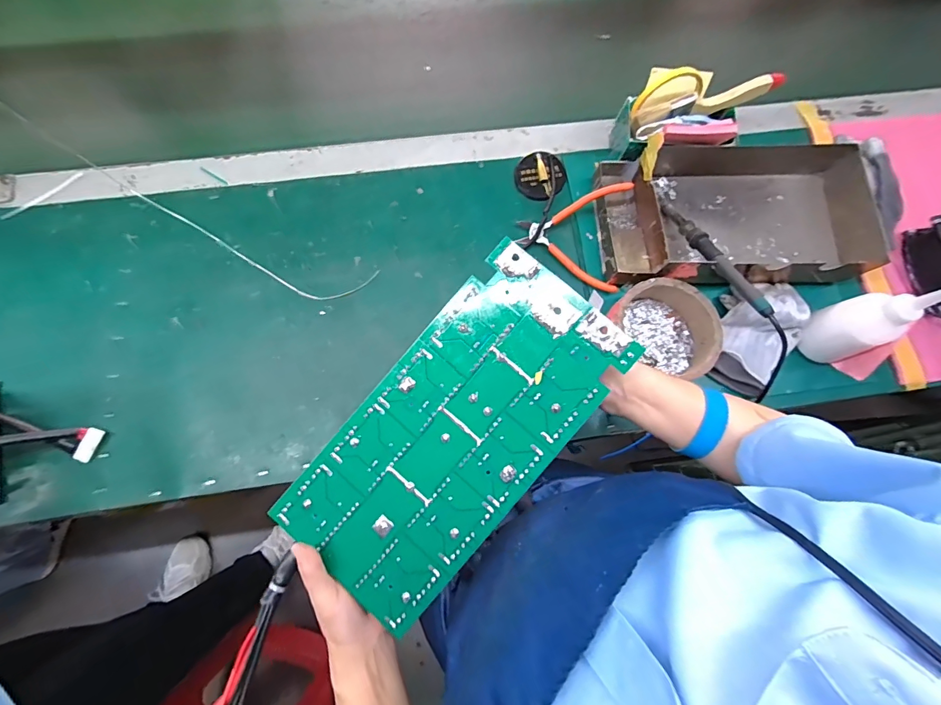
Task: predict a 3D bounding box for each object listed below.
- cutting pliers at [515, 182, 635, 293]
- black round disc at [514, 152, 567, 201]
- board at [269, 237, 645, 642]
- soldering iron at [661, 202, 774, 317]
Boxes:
[{"bbox_3d":[0.127,-0.152,0.534,0.131,0.021,0.130,10,93,12],"label":"cutting pliers"},{"bbox_3d":[0.095,-0.243,0.567,0.066,0.015,0.069,0,76,-2],"label":"black round disc"},{"bbox_3d":[-0.011,0.061,0.322,0.133,0.006,0.279,40,90,8],"label":"board"},{"bbox_3d":[0.282,-0.120,0.492,0.015,0.020,0.196,-17,55,-6],"label":"soldering iron"}]

